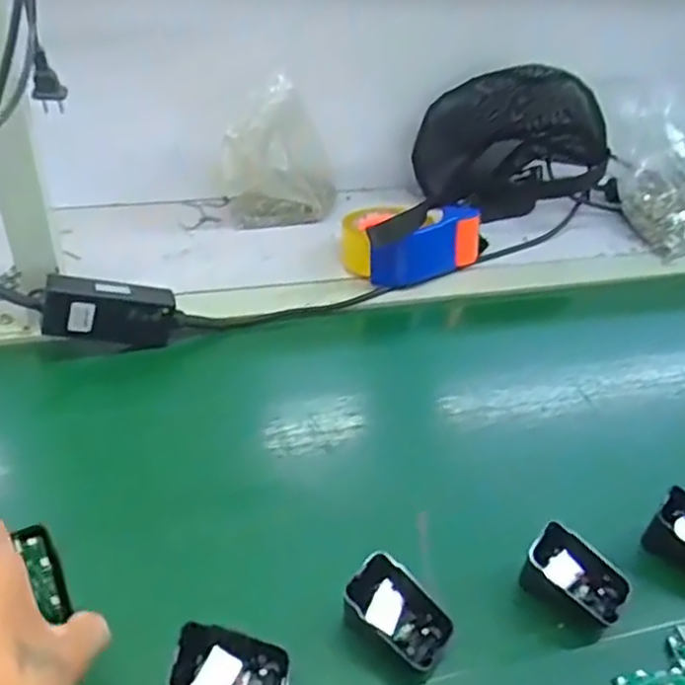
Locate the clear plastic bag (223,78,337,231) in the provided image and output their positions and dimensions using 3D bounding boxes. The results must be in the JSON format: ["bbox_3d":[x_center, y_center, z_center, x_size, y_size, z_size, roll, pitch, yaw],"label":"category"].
[{"bbox_3d":[-0.076,-0.226,0.857,0.137,0.154,0.078,1,37,-3],"label":"clear plastic bag"}]

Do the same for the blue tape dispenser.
[{"bbox_3d":[0.085,-0.124,0.799,0.163,0.082,0.109,-10,38,-17],"label":"blue tape dispenser"}]

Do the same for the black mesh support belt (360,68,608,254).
[{"bbox_3d":[0.226,-0.273,0.934,0.226,0.179,0.157,-6,37,-11],"label":"black mesh support belt"}]

